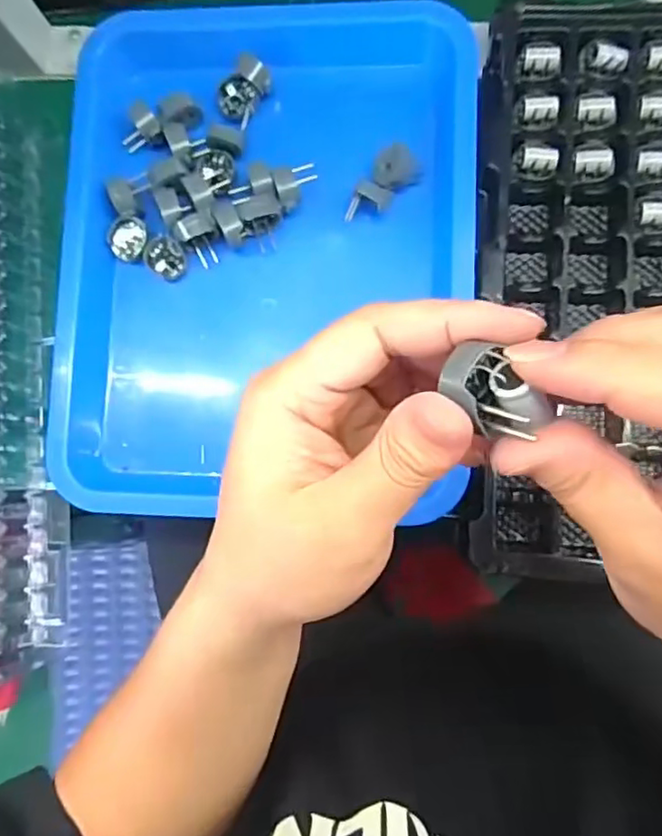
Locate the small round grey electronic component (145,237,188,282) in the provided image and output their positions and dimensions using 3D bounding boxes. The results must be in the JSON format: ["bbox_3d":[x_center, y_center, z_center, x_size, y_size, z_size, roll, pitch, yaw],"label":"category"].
[{"bbox_3d":[-0.111,-0.109,0.412,0.028,0.012,0.025,41,88,9],"label":"small round grey electronic component"}]

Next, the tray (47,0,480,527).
[{"bbox_3d":[-0.043,-0.107,0.406,0.265,0.053,0.342,1,83,6],"label":"tray"}]

